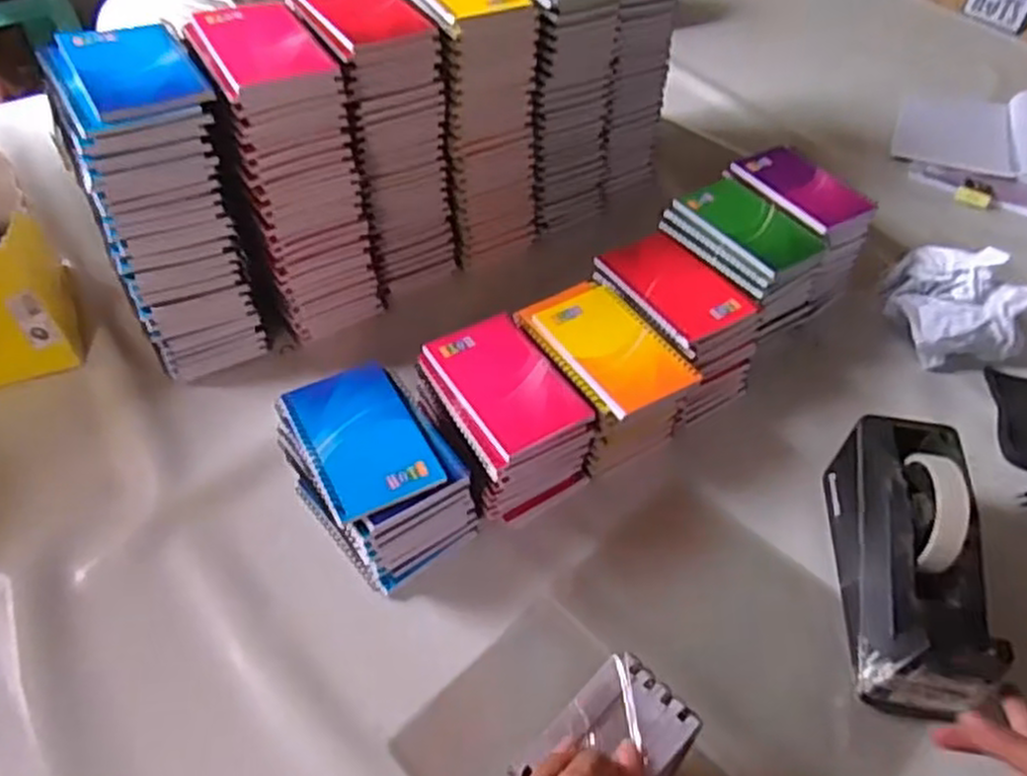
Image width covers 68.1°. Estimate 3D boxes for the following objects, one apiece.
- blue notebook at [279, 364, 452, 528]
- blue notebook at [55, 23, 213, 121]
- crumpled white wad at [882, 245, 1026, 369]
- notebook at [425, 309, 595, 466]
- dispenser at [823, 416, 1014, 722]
[{"bbox_3d":[-0.116,0.036,0.572,0.084,0.008,0.131,-21,55,-21],"label":"blue notebook"},{"bbox_3d":[-0.290,-0.246,0.580,0.083,0.015,0.127,-23,55,-22],"label":"blue notebook"},{"bbox_3d":[0.439,-0.081,0.766,0.090,0.086,0.143,-34,59,-28],"label":"crumpled white wad"},{"bbox_3d":[-0.006,-0.006,0.611,0.084,0.008,0.135,-23,56,-23],"label":"notebook"},{"bbox_3d":[0.300,0.121,0.564,0.083,0.112,0.205,7,49,3],"label":"dispenser"}]

